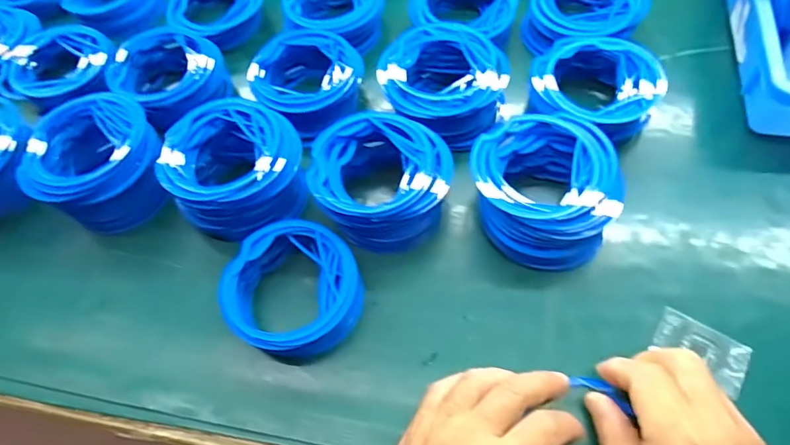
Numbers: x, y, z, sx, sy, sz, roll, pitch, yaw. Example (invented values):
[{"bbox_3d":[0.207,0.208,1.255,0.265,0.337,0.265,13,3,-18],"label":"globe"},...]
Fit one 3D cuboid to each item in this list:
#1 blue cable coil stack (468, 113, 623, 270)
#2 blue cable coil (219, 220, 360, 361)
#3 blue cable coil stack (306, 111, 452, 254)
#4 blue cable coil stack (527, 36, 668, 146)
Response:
[{"bbox_3d":[0.117,-0.026,0.380,0.108,0.046,0.118,-11,63,-2],"label":"blue cable coil stack"},{"bbox_3d":[-0.074,0.051,0.367,0.103,0.029,0.096,-2,63,3],"label":"blue cable coil"},{"bbox_3d":[-0.012,-0.035,0.395,0.111,0.046,0.103,18,66,13],"label":"blue cable coil stack"},{"bbox_3d":[0.172,-0.115,0.428,0.101,0.050,0.101,-25,64,-9],"label":"blue cable coil stack"}]

